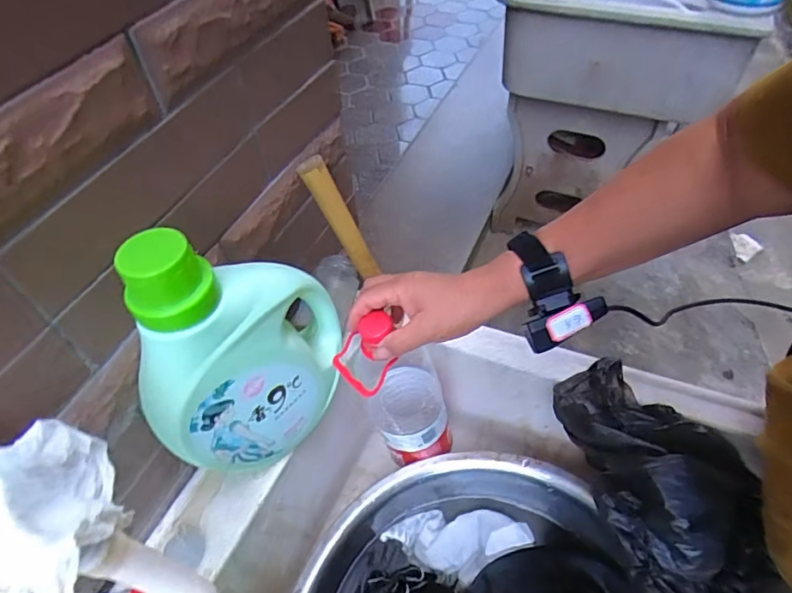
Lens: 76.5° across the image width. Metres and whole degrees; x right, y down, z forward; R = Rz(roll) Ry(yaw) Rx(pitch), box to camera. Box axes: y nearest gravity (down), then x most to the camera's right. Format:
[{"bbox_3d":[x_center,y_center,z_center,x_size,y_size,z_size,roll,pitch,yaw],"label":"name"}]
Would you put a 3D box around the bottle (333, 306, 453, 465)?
[{"bbox_3d":[0.003,0.110,0.560,0.076,0.241,0.081,-12,48,15],"label":"bottle"}]

